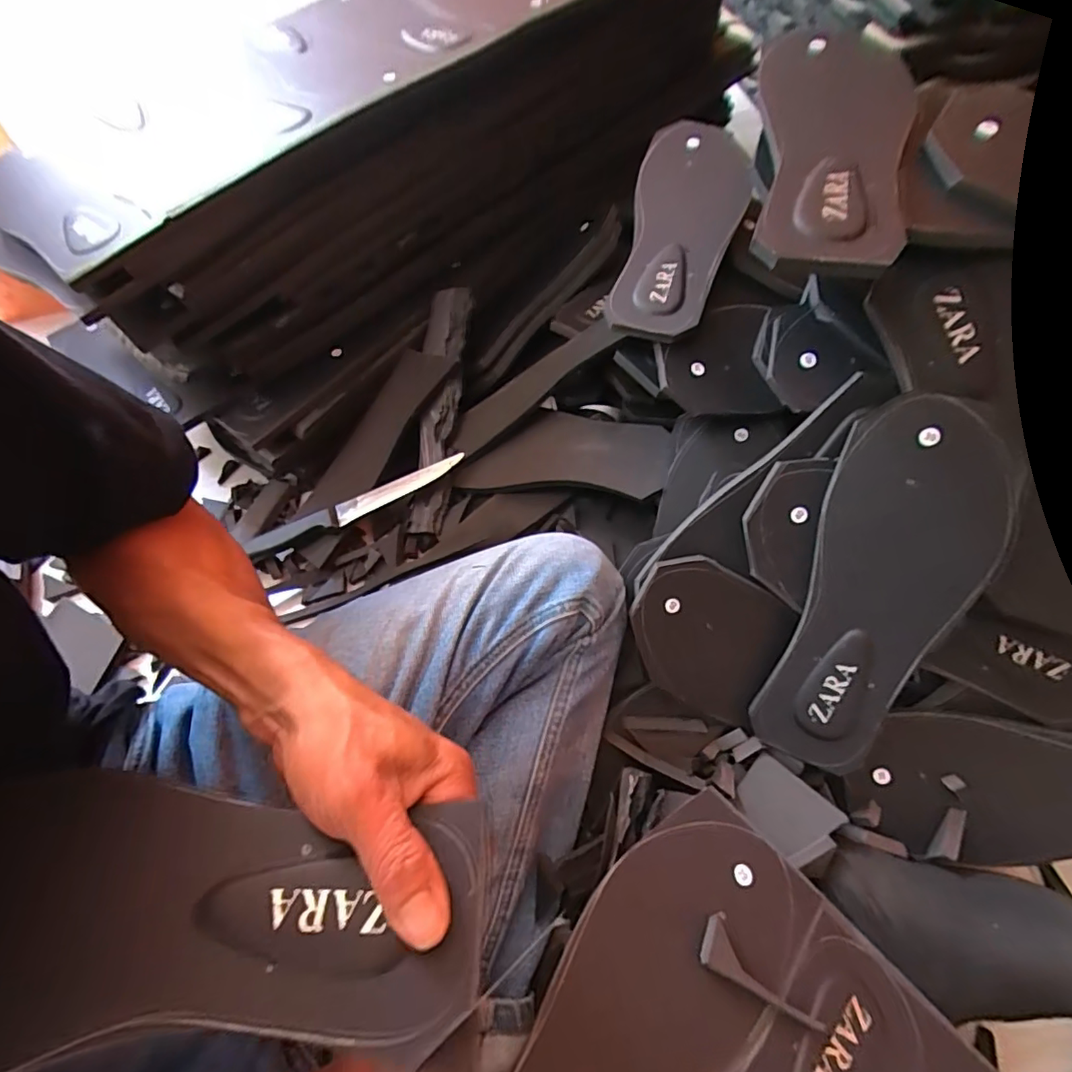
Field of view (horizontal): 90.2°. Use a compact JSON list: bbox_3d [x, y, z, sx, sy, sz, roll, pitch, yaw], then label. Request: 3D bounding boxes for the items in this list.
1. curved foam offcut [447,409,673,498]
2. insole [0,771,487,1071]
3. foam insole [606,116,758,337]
[{"bbox_3d":[0.026,-0.083,0.525,0.210,0.010,0.087,6,67,26],"label":"curved foam offcut"},{"bbox_3d":[-0.138,0.141,0.202,0.231,0.006,0.091,-2,54,-2],"label":"insole"},{"bbox_3d":[0.127,-0.266,0.460,0.092,0.024,0.239,10,68,10],"label":"foam insole"}]

